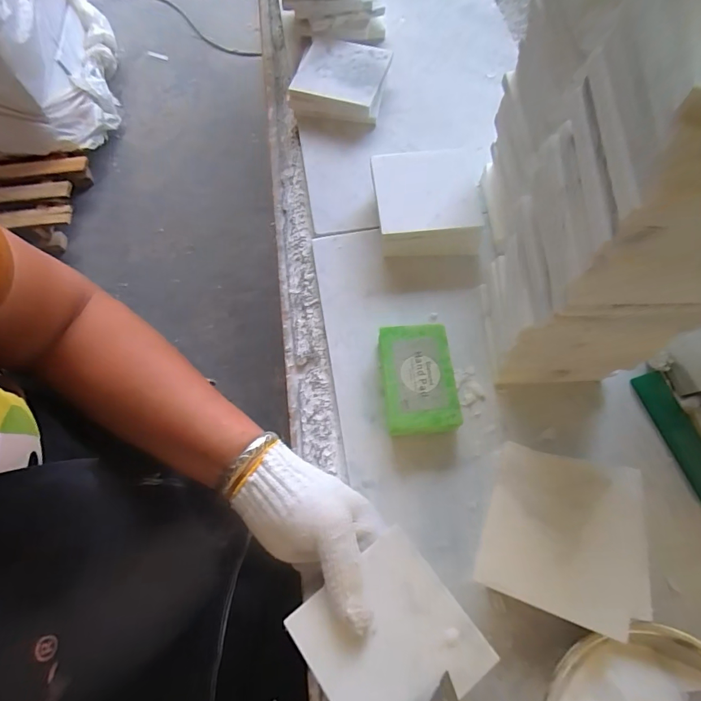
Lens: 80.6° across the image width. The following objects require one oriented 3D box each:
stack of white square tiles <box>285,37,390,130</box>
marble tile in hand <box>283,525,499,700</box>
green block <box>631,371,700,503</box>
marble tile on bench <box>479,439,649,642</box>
[{"bbox_3d":[-0.013,-0.334,0.511,0.110,0.030,0.108,13,71,5],"label":"stack of white square tiles"},{"bbox_3d":[0.024,0.188,0.267,0.099,0.015,0.096,-36,74,-11],"label":"marble tile in hand"},{"bbox_3d":[0.287,0.073,0.357,0.029,0.013,0.112,-16,71,-5],"label":"green block"},{"bbox_3d":[0.153,0.127,0.291,0.110,0.006,0.106,17,72,7],"label":"marble tile on bench"}]

